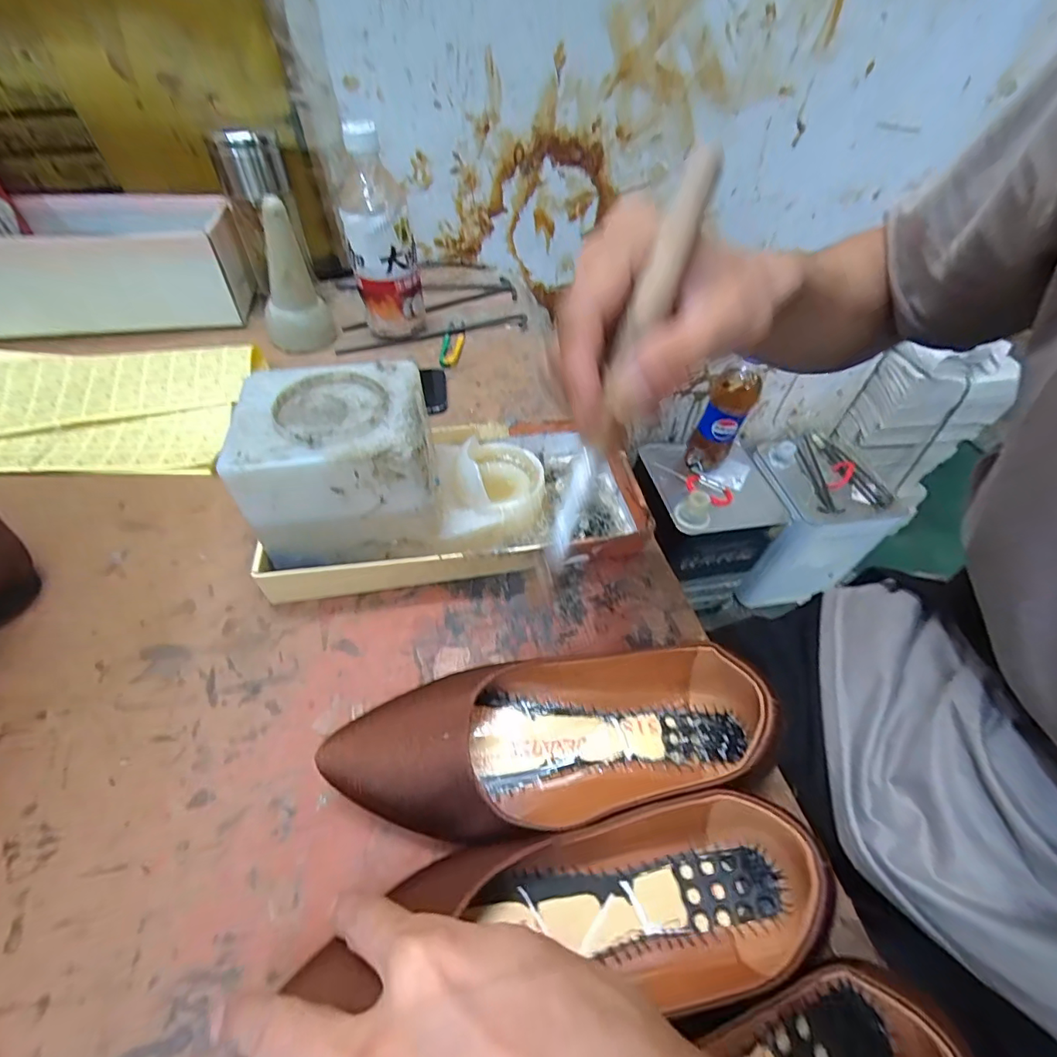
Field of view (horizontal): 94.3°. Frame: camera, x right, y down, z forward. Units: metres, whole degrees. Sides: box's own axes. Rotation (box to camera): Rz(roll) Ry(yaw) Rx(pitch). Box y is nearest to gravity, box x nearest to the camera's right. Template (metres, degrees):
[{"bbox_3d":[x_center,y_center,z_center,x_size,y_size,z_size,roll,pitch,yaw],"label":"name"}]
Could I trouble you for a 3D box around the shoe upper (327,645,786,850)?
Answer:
[{"bbox_3d":[0.015,0.111,0.266,0.230,0.063,0.084,-7,51,-8],"label":"shoe upper"}]

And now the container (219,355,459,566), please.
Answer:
[{"bbox_3d":[-0.122,-0.035,0.344,0.118,0.117,0.101,-6,51,-8],"label":"container"}]

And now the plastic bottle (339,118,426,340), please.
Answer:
[{"bbox_3d":[-0.152,-0.294,0.507,0.065,0.191,0.060,-11,52,-12],"label":"plastic bottle"}]

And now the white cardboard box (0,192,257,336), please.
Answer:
[{"bbox_3d":[-0.452,-0.282,0.519,0.277,0.088,0.121,-9,52,-10],"label":"white cardboard box"}]

